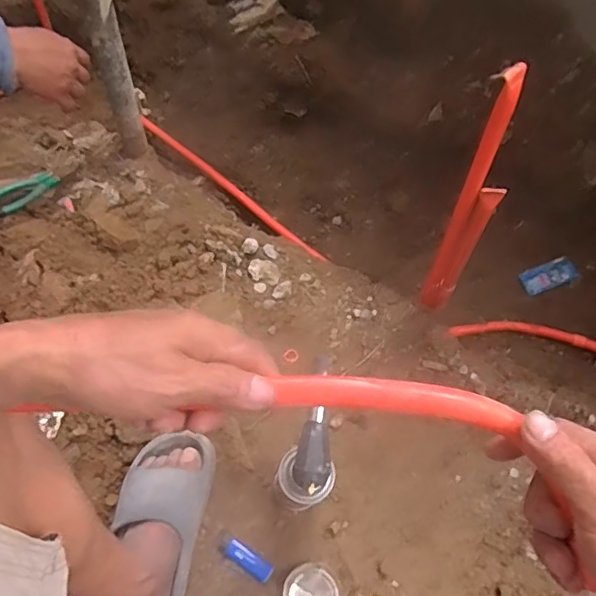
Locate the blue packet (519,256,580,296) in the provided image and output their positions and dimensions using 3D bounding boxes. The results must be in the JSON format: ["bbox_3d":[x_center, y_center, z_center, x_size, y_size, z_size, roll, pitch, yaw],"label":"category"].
[{"bbox_3d":[0.536,-0.048,1.194,0.109,0.008,0.055,-27,74,16],"label":"blue packet"}]

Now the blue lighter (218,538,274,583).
[{"bbox_3d":[-0.068,0.342,0.733,0.075,0.011,0.024,31,65,13],"label":"blue lighter"}]

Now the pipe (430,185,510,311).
[{"bbox_3d":[0.238,-0.064,0.805,0.029,0.278,0.030,30,65,13],"label":"pipe"}]

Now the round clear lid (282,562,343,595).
[{"bbox_3d":[0.018,0.384,0.718,0.073,0.011,0.073,26,64,11],"label":"round clear lid"}]

